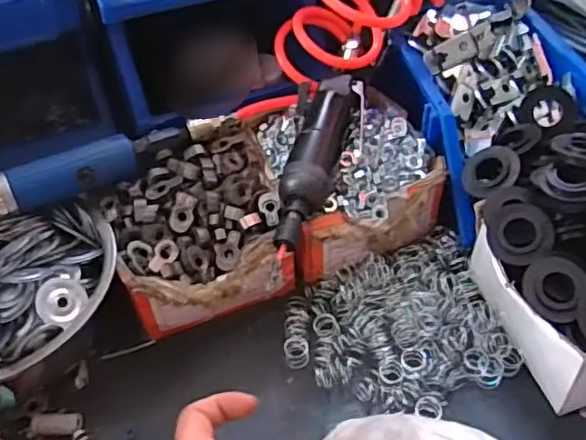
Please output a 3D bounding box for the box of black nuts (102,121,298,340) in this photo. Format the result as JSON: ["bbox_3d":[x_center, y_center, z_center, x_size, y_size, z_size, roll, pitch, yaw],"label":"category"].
[{"bbox_3d":[-0.076,0.007,0.513,0.139,0.075,0.160,-17,49,-13],"label":"box of black nuts"}]

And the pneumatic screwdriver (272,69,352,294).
[{"bbox_3d":[0.016,-0.050,0.495,0.040,0.035,0.184,9,48,11],"label":"pneumatic screwdriver"}]

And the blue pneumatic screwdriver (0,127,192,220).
[{"bbox_3d":[-0.178,-0.038,0.484,0.198,0.031,0.028,-26,51,-21],"label":"blue pneumatic screwdriver"}]

